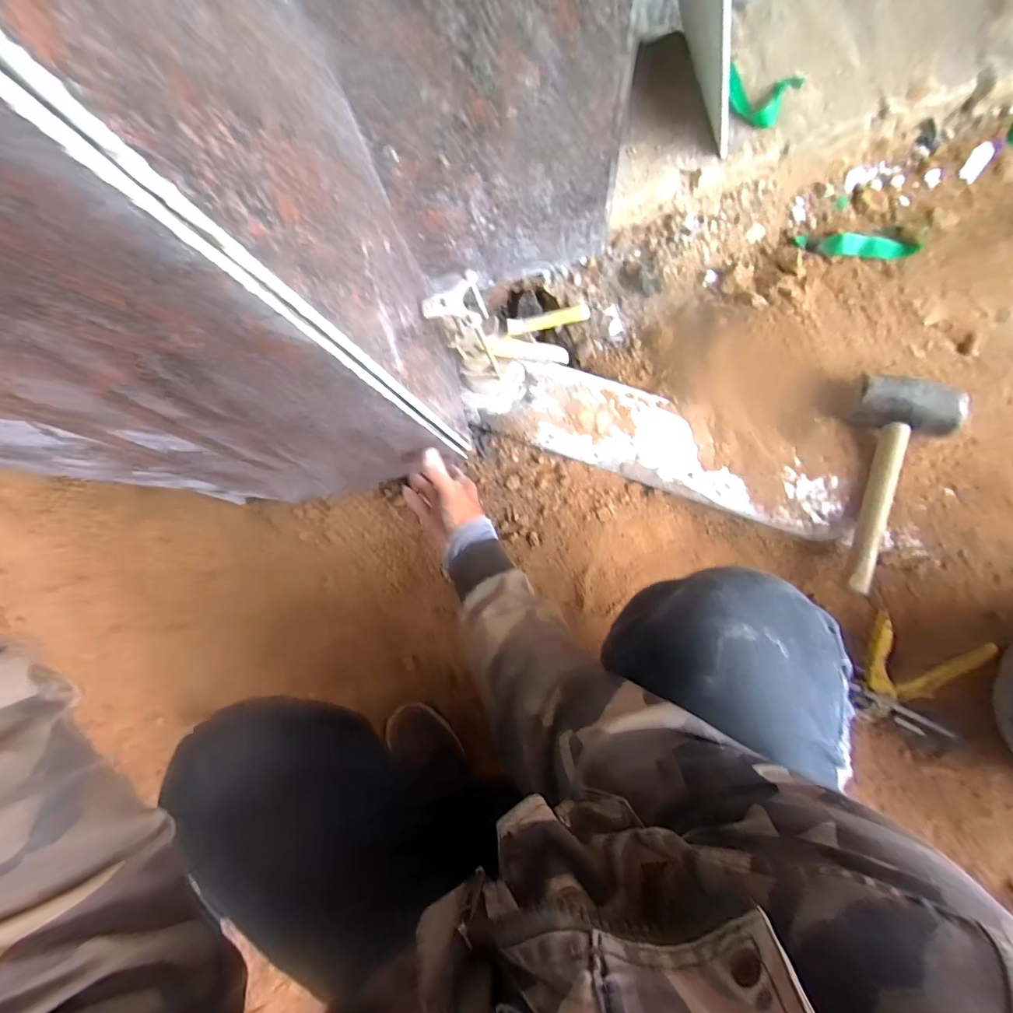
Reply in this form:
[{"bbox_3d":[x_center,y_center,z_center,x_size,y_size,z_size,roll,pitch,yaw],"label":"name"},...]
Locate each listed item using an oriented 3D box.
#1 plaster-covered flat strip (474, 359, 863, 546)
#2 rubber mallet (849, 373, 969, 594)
[{"bbox_3d":[0.212,-0.089,0.637,0.530,0.029,0.118,21,102,6],"label":"plaster-covered flat strip"},{"bbox_3d":[0.507,-0.029,0.574,0.120,0.060,0.275,3,87,8],"label":"rubber mallet"}]

